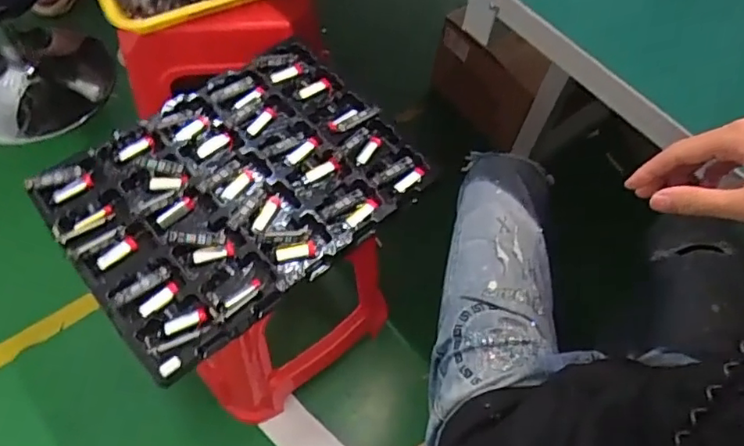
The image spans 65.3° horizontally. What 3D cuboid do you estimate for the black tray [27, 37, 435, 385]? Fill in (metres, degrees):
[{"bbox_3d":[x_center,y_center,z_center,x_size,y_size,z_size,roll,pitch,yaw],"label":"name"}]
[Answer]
[{"bbox_3d":[-0.170,-0.051,0.749,0.418,0.038,0.310,-36,68,-21],"label":"black tray"}]

